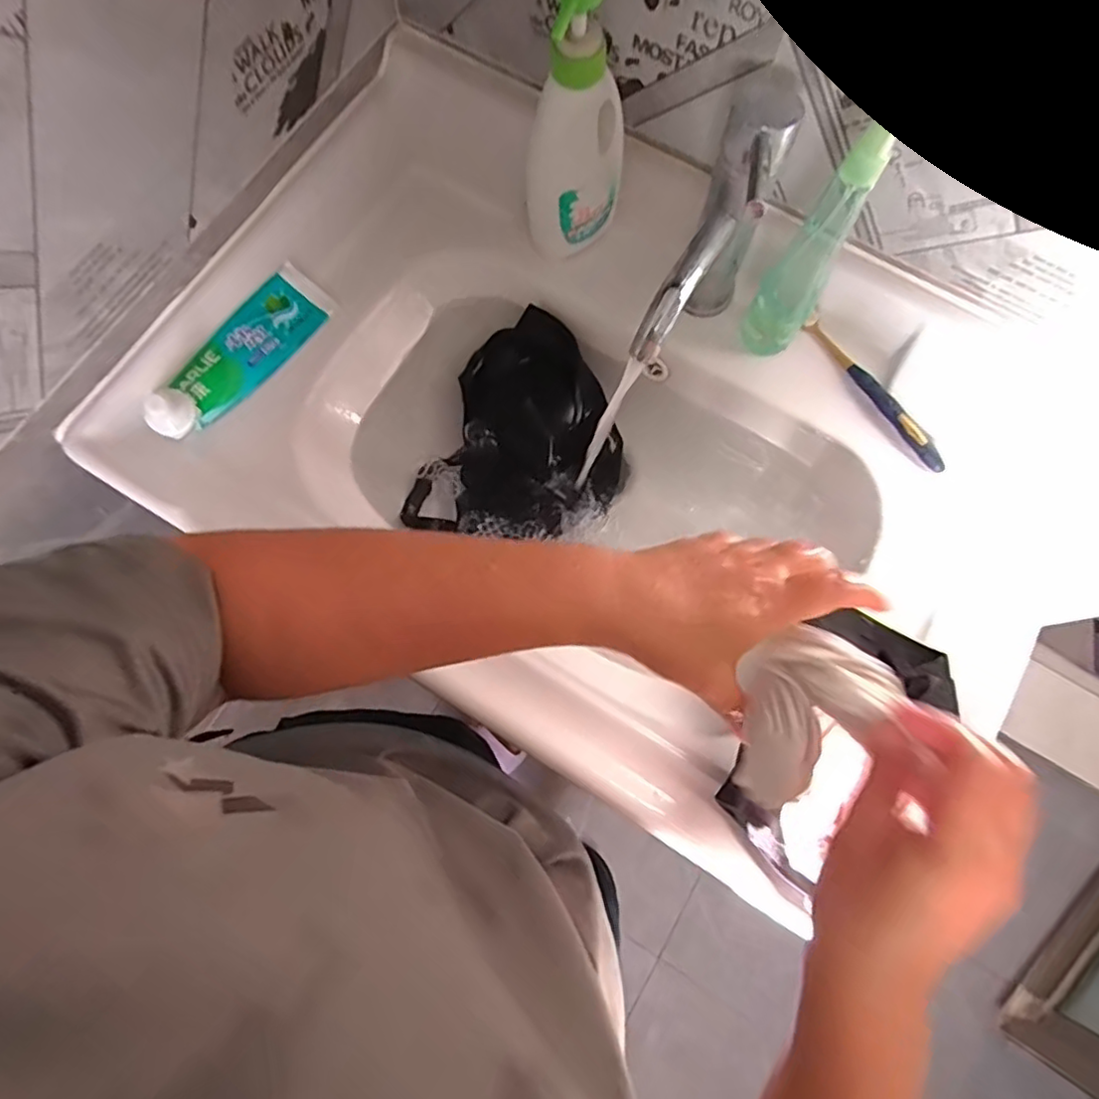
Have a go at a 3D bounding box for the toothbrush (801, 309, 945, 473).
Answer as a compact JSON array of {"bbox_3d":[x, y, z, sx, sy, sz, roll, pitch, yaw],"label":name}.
[{"bbox_3d":[0.274,-0.133,0.535,0.015,0.018,0.167,-35,79,-9],"label":"toothbrush"}]

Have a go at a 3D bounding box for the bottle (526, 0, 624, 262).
[{"bbox_3d":[0.019,-0.306,0.467,0.075,0.210,0.056,4,75,0],"label":"bottle"}]

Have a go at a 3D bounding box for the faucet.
[{"bbox_3d":[0.110,-0.204,0.460,0.051,0.181,0.149,26,77,6],"label":"faucet"}]

